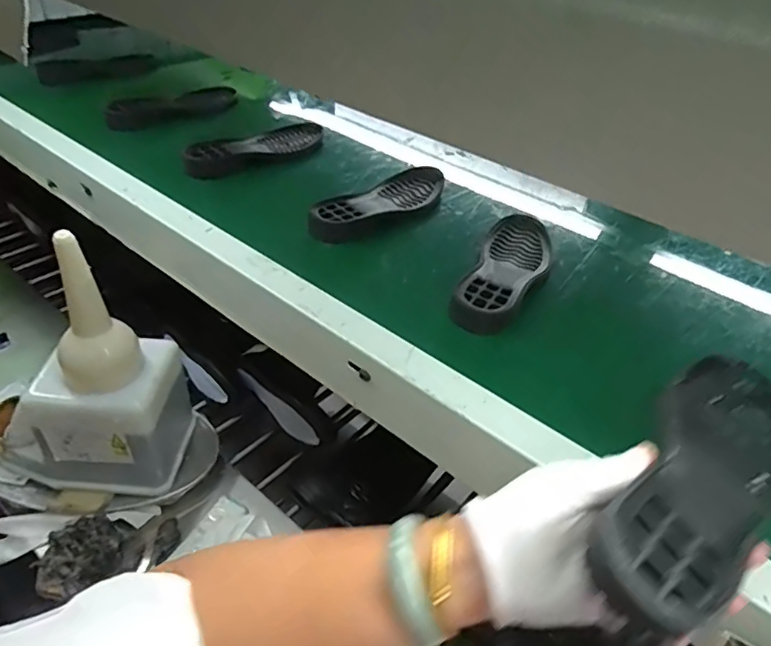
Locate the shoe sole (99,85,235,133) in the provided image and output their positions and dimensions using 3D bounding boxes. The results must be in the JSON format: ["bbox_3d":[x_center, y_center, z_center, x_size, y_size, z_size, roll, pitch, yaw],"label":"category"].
[{"bbox_3d":[-0.343,-0.361,0.939,0.224,0.030,0.053,-25,48,-32],"label":"shoe sole"}]

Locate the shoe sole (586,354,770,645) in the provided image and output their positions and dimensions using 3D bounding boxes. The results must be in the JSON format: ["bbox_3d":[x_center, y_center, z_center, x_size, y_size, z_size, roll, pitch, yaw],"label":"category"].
[{"bbox_3d":[0.182,0.084,0.324,0.071,0.021,0.222,31,40,29],"label":"shoe sole"}]

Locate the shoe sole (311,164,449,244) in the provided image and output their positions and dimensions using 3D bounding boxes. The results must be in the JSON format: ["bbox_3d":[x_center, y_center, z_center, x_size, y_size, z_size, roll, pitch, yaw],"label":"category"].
[{"bbox_3d":[0.005,-0.157,0.726,0.084,0.027,0.230,27,44,25],"label":"shoe sole"}]

